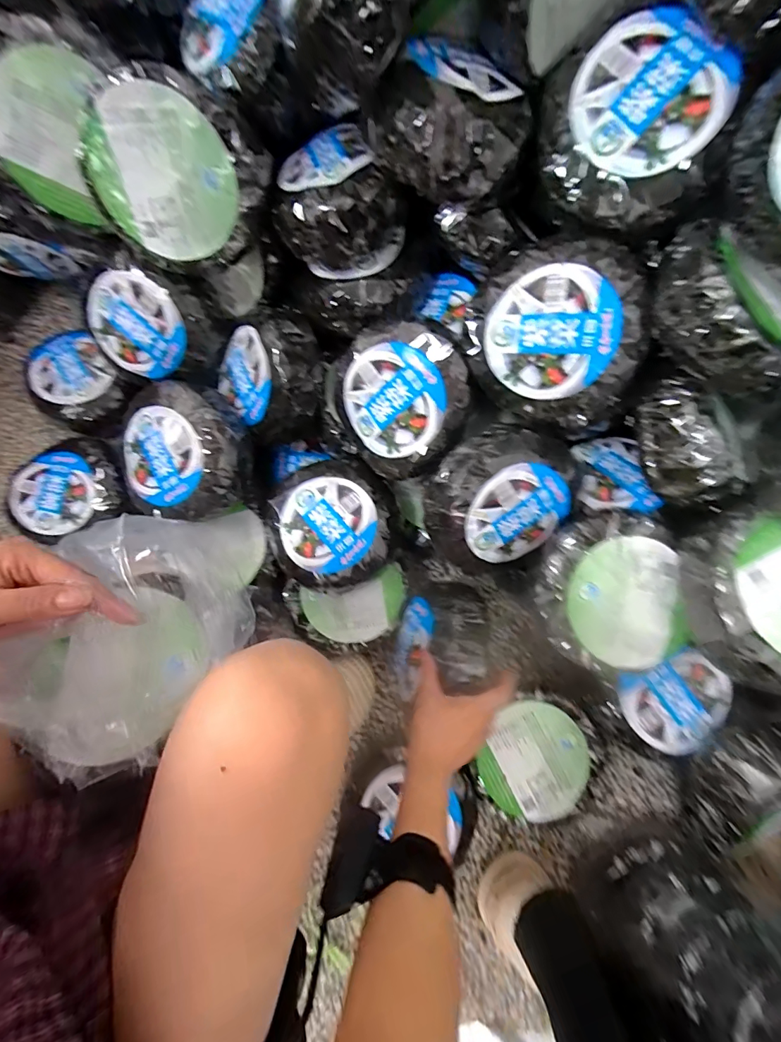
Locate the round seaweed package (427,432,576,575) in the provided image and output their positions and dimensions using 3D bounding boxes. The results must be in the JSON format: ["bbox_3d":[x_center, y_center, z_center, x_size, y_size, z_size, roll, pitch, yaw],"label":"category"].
[{"bbox_3d":[0.136,-0.022,0.541,0.183,0.079,0.175,-6,118,-11],"label":"round seaweed package"}]

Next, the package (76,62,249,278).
[{"bbox_3d":[-0.244,-0.379,0.480,0.174,0.170,0.054,-24,52,31],"label":"package"}]

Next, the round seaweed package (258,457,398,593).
[{"bbox_3d":[-0.085,0.007,0.594,0.162,0.043,0.172,-28,79,-6],"label":"round seaweed package"}]

